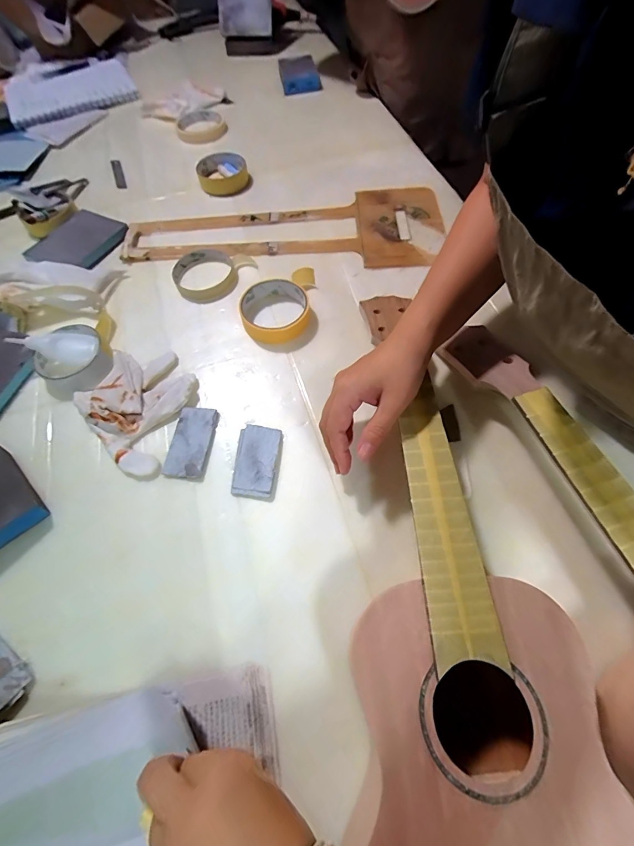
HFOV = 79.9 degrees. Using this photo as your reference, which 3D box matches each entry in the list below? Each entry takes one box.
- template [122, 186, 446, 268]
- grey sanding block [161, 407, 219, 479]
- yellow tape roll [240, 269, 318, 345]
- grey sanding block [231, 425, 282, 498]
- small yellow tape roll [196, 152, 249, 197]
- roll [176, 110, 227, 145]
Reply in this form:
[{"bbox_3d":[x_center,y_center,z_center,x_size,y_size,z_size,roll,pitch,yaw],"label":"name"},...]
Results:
[{"bbox_3d":[-0.049,-0.281,0.556,0.458,0.012,0.160,-4,62,2],"label":"template"},{"bbox_3d":[-0.134,0.020,0.402,0.043,0.006,0.077,7,63,8],"label":"grey sanding block"},{"bbox_3d":[-0.050,-0.150,0.479,0.085,0.025,0.104,8,63,8],"label":"yellow tape roll"},{"bbox_3d":[-0.062,0.039,0.387,0.041,0.011,0.072,5,63,6],"label":"grey sanding block"},{"bbox_3d":[-0.156,-0.412,0.623,0.079,0.023,0.093,-17,63,-5],"label":"small yellow tape roll"},{"bbox_3d":[-0.210,-0.546,0.700,0.093,0.020,0.080,26,67,16],"label":"roll"}]

